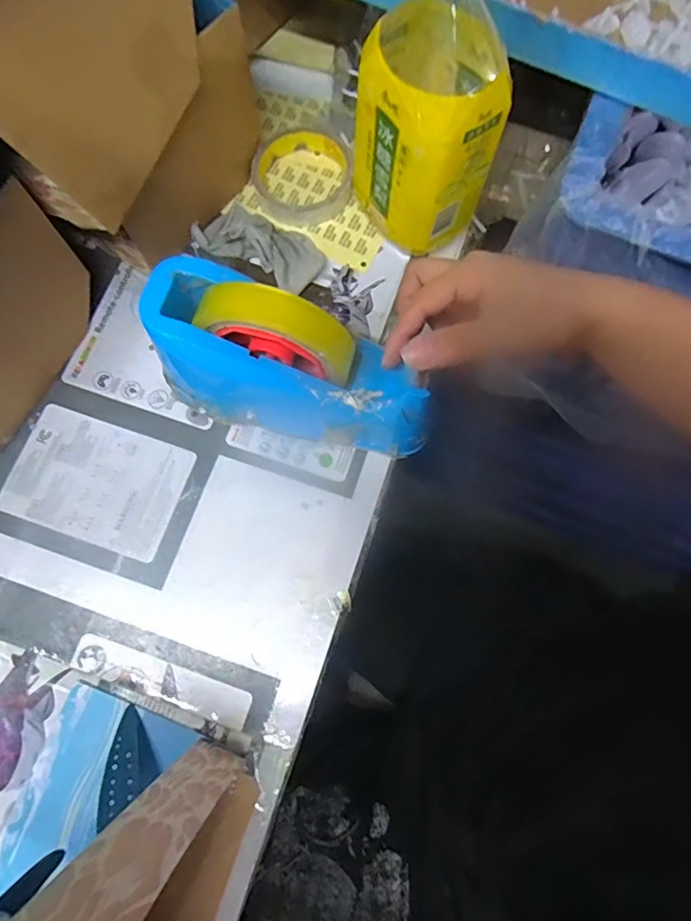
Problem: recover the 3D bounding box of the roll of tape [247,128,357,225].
[{"bbox_3d":[-0.037,-0.253,0.442,0.088,0.020,0.090,0,76,1],"label":"roll of tape"}]

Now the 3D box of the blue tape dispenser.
[{"bbox_3d":[-0.036,-0.058,0.340,0.183,0.117,0.068,22,77,6],"label":"blue tape dispenser"}]

